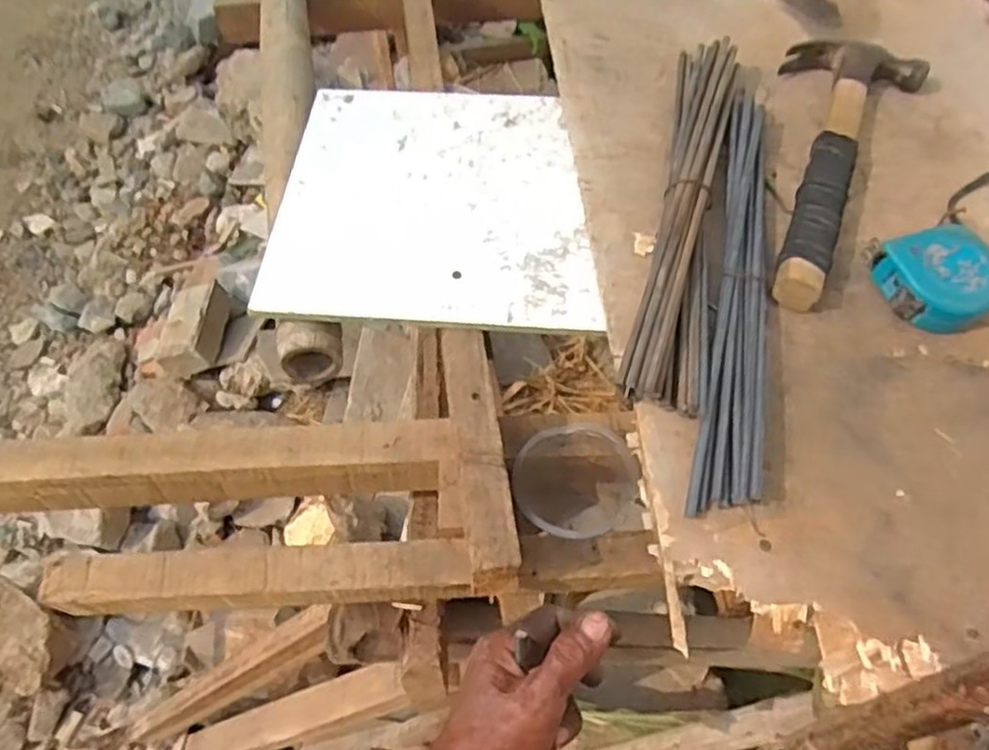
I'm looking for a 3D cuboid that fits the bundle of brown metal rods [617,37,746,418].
[{"bbox_3d":[0.164,-0.148,0.592,0.058,0.033,0.404,12,56,8],"label":"bundle of brown metal rods"}]

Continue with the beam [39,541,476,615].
[{"bbox_3d":[-0.163,0.148,0.516,0.293,0.041,0.033,-3,57,-1],"label":"beam"}]

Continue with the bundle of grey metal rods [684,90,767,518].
[{"bbox_3d":[0.189,-0.081,0.549,0.043,0.031,0.388,11,56,7],"label":"bundle of grey metal rods"}]

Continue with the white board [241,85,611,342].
[{"bbox_3d":[-0.051,-0.160,0.634,0.264,0.010,0.287,3,56,1],"label":"white board"}]

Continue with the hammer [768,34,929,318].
[{"bbox_3d":[0.281,-0.188,0.623,0.117,0.030,0.335,24,59,14],"label":"hammer"}]

